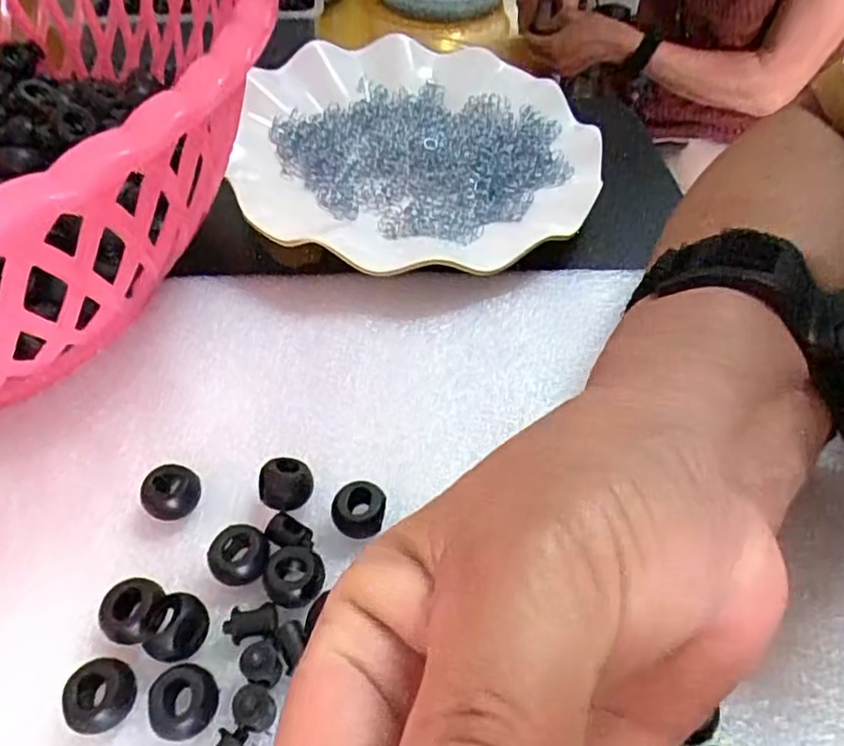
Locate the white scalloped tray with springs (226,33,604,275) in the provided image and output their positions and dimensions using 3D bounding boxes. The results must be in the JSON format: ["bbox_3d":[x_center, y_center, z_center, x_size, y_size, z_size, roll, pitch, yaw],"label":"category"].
[{"bbox_3d":[0.000,-0.121,0.322,0.172,0.026,0.158,4,52,2],"label":"white scalloped tray with springs"}]

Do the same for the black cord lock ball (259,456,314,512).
[{"bbox_3d":[-0.044,0.038,0.209,0.017,0.015,0.017,1,52,-1],"label":"black cord lock ball"}]

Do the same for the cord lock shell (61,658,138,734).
[{"bbox_3d":[-0.086,0.087,0.172,0.015,0.013,0.017,11,53,7],"label":"cord lock shell"}]

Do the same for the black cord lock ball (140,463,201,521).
[{"bbox_3d":[-0.081,0.039,0.209,0.017,0.013,0.015,-38,62,-26],"label":"black cord lock ball"}]

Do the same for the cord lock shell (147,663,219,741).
[{"bbox_3d":[-0.063,0.088,0.171,0.016,0.012,0.017,-3,52,-3],"label":"cord lock shell"}]

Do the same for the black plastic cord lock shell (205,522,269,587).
[{"bbox_3d":[-0.055,0.056,0.195,0.018,0.013,0.015,-33,60,-24],"label":"black plastic cord lock shell"}]

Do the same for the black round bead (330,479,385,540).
[{"bbox_3d":[-0.020,0.044,0.206,0.017,0.012,0.016,1,52,-1],"label":"black round bead"}]

